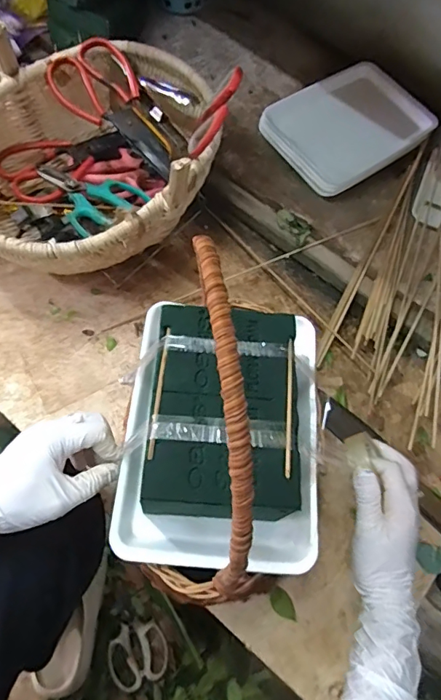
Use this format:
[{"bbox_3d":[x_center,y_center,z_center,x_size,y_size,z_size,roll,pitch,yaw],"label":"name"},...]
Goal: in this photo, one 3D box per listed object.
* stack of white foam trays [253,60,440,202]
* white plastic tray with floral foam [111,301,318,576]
[{"bbox_3d":[0.195,-0.336,0.699,0.246,0.036,0.169,-34,72,-17],"label":"stack of white foam trays"},{"bbox_3d":[0.004,0.059,0.380,0.159,0.085,0.216,6,65,-1],"label":"white plastic tray with floral foam"}]

